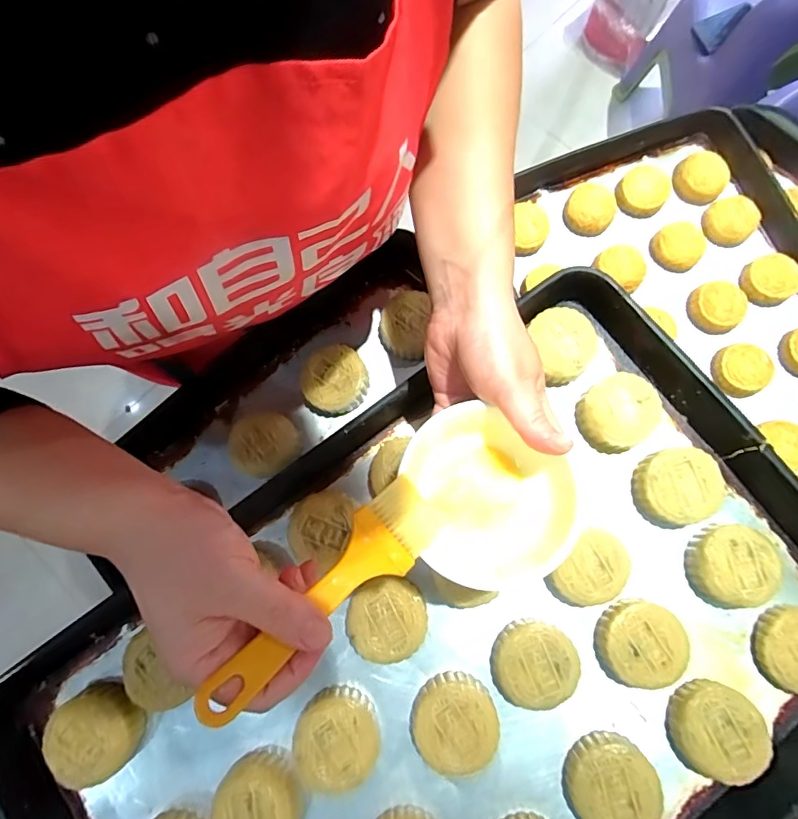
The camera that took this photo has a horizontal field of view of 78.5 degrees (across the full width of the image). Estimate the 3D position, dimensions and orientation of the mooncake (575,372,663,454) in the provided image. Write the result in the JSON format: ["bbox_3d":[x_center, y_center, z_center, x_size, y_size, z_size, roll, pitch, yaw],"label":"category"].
[{"bbox_3d":[0.183,0.004,0.413,0.067,0.026,0.058,-34,81,-6],"label":"mooncake"}]

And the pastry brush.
[{"bbox_3d":[-0.037,0.094,0.256,0.151,0.007,0.041,-37,80,-31],"label":"pastry brush"}]

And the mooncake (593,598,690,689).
[{"bbox_3d":[0.187,0.180,0.381,0.060,0.028,0.059,-14,79,-2],"label":"mooncake"}]

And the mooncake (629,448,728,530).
[{"bbox_3d":[0.228,0.064,0.400,0.061,0.030,0.060,-13,79,-2],"label":"mooncake"}]

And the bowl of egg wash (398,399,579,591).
[{"bbox_3d":[0.052,0.058,0.318,0.108,0.052,0.094,42,82,7],"label":"bowl of egg wash"}]

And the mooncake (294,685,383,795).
[{"bbox_3d":[-0.044,0.244,0.363,0.060,0.031,0.060,0,79,0],"label":"mooncake"}]

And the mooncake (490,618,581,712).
[{"bbox_3d":[0.104,0.196,0.378,0.061,0.027,0.058,0,79,0],"label":"mooncake"}]

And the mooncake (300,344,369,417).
[{"bbox_3d":[-0.061,-0.027,0.466,0.062,0.031,0.061,0,79,0],"label":"mooncake"}]

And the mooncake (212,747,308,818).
[{"bbox_3d":[-0.102,0.287,0.353,0.060,0.035,0.059,0,79,0],"label":"mooncake"}]

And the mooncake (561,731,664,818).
[{"bbox_3d":[0.156,0.276,0.359,0.059,0.031,0.059,0,79,0],"label":"mooncake"}]

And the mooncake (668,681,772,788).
[{"bbox_3d":[0.234,0.239,0.361,0.058,0.031,0.057,0,79,0],"label":"mooncake"}]

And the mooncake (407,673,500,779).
[{"bbox_3d":[0.042,0.236,0.368,0.065,0.025,0.059,-40,82,-7],"label":"mooncake"}]

